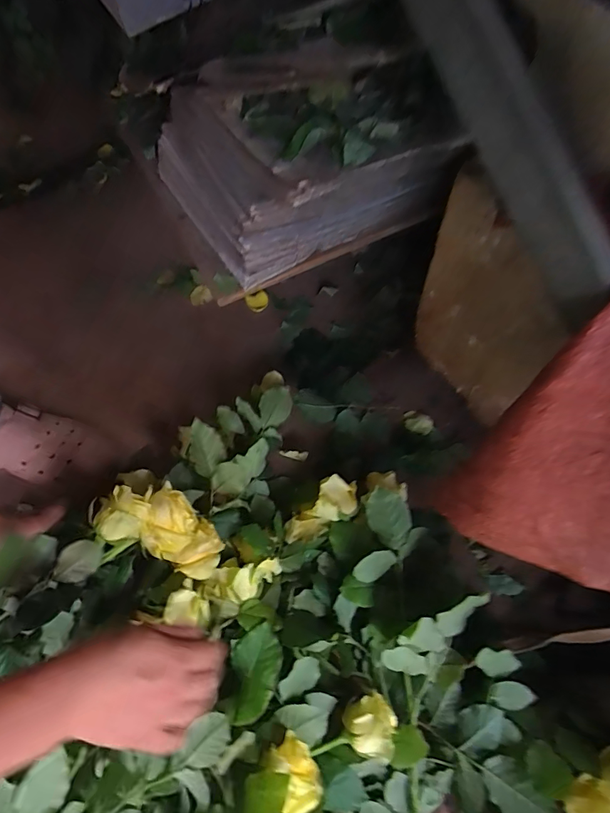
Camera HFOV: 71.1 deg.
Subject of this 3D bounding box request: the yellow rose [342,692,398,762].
[{"bbox_3d":[0.063,0.302,0.403,0.045,0.039,0.047,-1,63,1],"label":"yellow rose"}]

